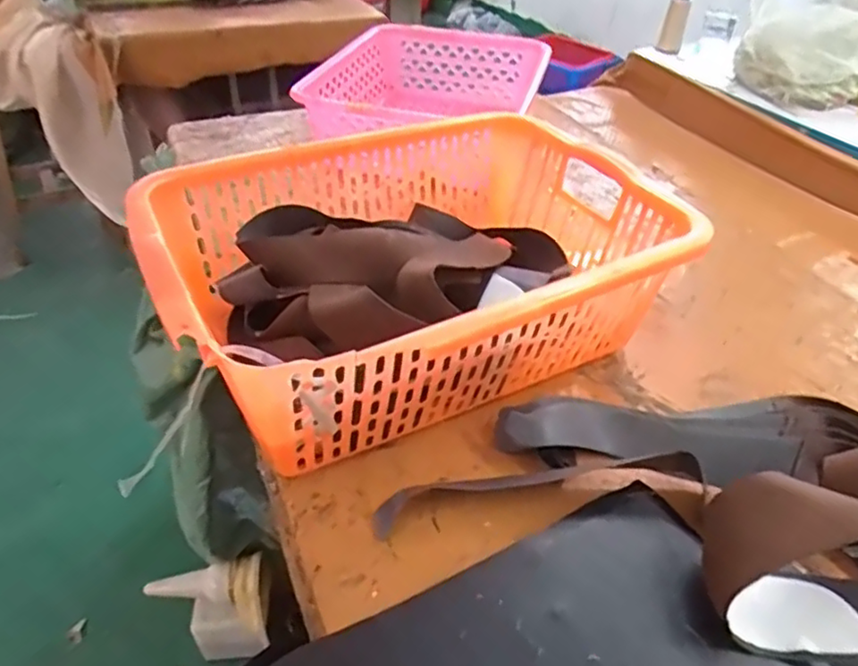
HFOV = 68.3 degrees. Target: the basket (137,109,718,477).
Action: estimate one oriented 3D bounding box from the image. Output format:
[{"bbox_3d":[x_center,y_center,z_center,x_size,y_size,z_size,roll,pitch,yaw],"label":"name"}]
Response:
[{"bbox_3d":[-0.015,-0.051,0.610,0.452,0.170,0.323,-14,41,-23],"label":"basket"}]

